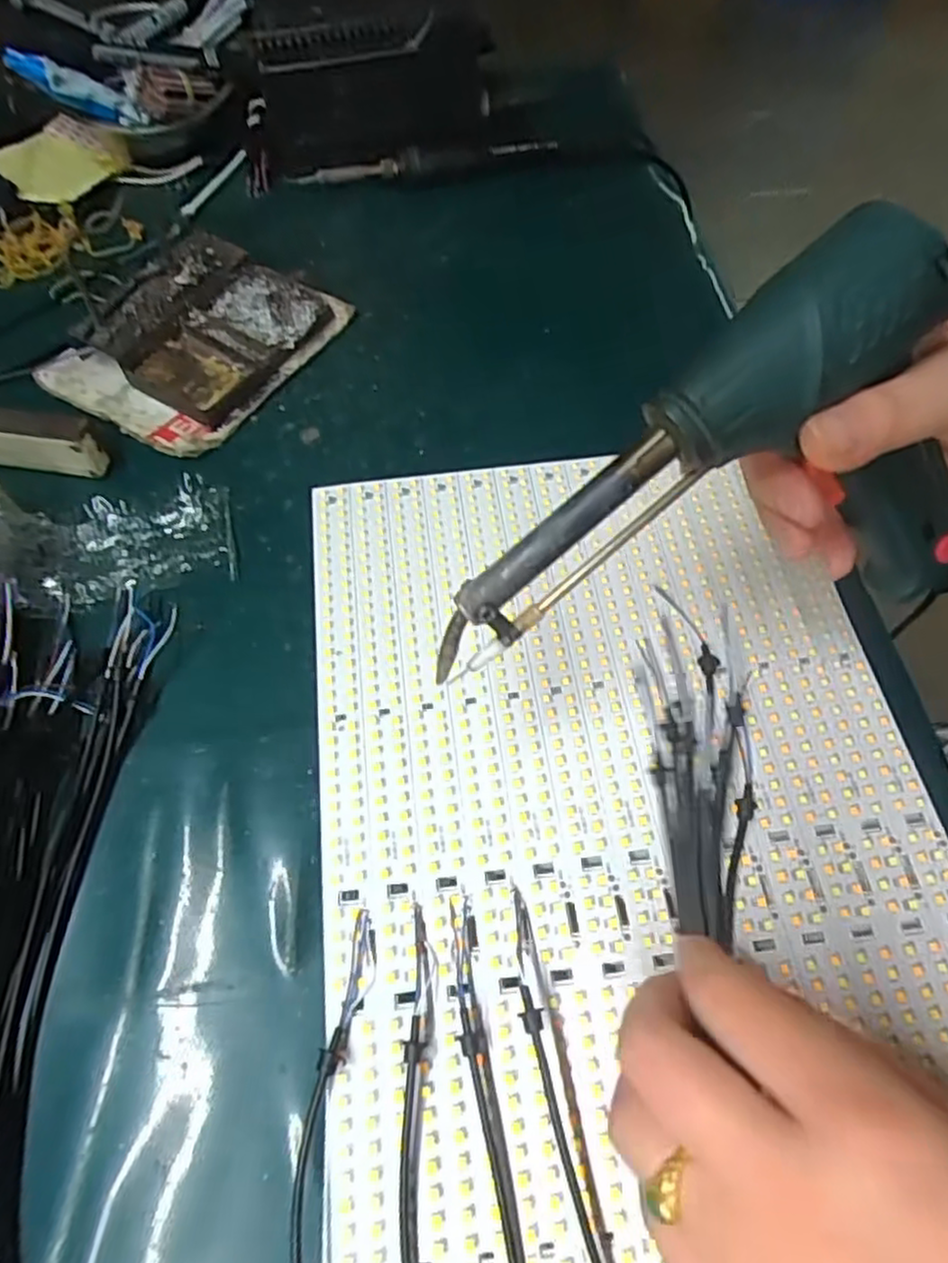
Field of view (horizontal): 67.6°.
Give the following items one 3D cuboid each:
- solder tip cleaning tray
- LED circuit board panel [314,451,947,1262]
[{"bbox_3d":[-0.165,-0.177,0.411,0.120,0.029,0.141,27,63,15],"label":"solder tip cleaning tray"},{"bbox_3d":[0.061,0.097,0.256,0.230,0.017,0.409,-7,62,0],"label":"LED circuit board panel"}]

